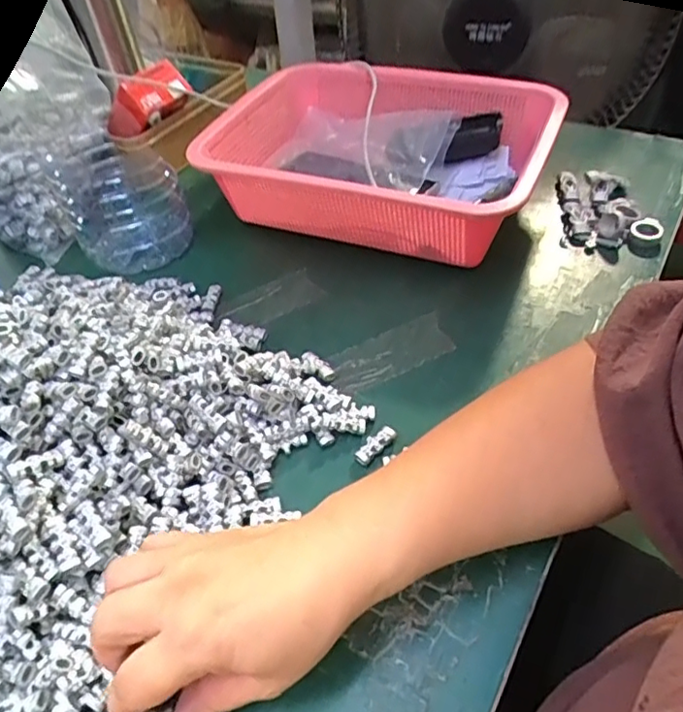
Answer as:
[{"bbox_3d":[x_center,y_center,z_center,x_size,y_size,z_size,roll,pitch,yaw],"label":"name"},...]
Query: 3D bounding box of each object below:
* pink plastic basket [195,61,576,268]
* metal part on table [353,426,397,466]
[{"bbox_3d":[0.039,-0.184,0.550,0.281,0.096,0.225,18,51,21],"label":"pink plastic basket"},{"bbox_3d":[0.022,0.058,0.377,0.031,0.009,0.012,-34,52,-25],"label":"metal part on table"}]

